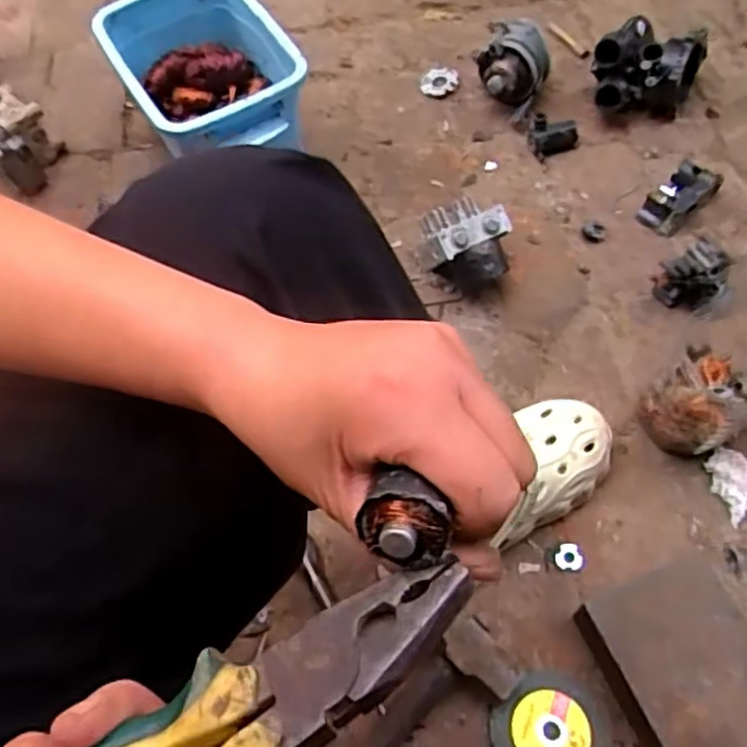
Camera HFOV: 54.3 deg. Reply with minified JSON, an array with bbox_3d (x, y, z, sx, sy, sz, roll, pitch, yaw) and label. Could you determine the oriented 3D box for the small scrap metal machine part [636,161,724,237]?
[{"bbox_3d":[0.376,-0.216,0.899,0.104,0.032,0.056,-41,66,-16],"label":"small scrap metal machine part"}]

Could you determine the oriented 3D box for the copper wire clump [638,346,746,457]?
[{"bbox_3d":[0.325,0.027,0.730,0.087,0.112,0.082,-40,66,-16],"label":"copper wire clump"}]

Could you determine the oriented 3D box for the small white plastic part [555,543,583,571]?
[{"bbox_3d":[0.191,0.179,0.714,0.025,0.004,0.026,0,62,5],"label":"small white plastic part"}]

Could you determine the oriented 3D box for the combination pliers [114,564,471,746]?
[{"bbox_3d":[-0.053,0.111,0.193,0.185,0.019,0.045,-32,68,-10],"label":"combination pliers"}]

